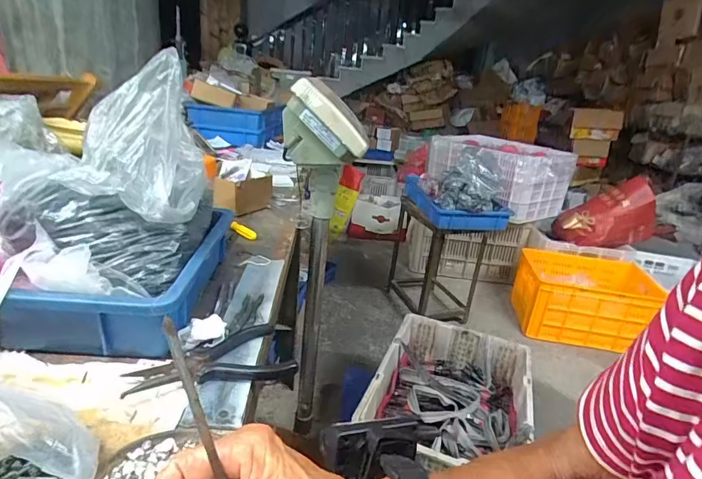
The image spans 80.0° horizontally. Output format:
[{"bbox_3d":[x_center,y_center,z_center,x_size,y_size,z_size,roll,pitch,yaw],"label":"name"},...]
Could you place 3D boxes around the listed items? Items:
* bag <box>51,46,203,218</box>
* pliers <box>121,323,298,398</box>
[{"bbox_3d":[-0.237,-0.115,0.462,0.126,0.160,0.097,3,22,-8],"label":"bag"},{"bbox_3d":[-0.138,0.116,0.425,0.151,0.017,0.090,0,22,-15],"label":"pliers"}]

